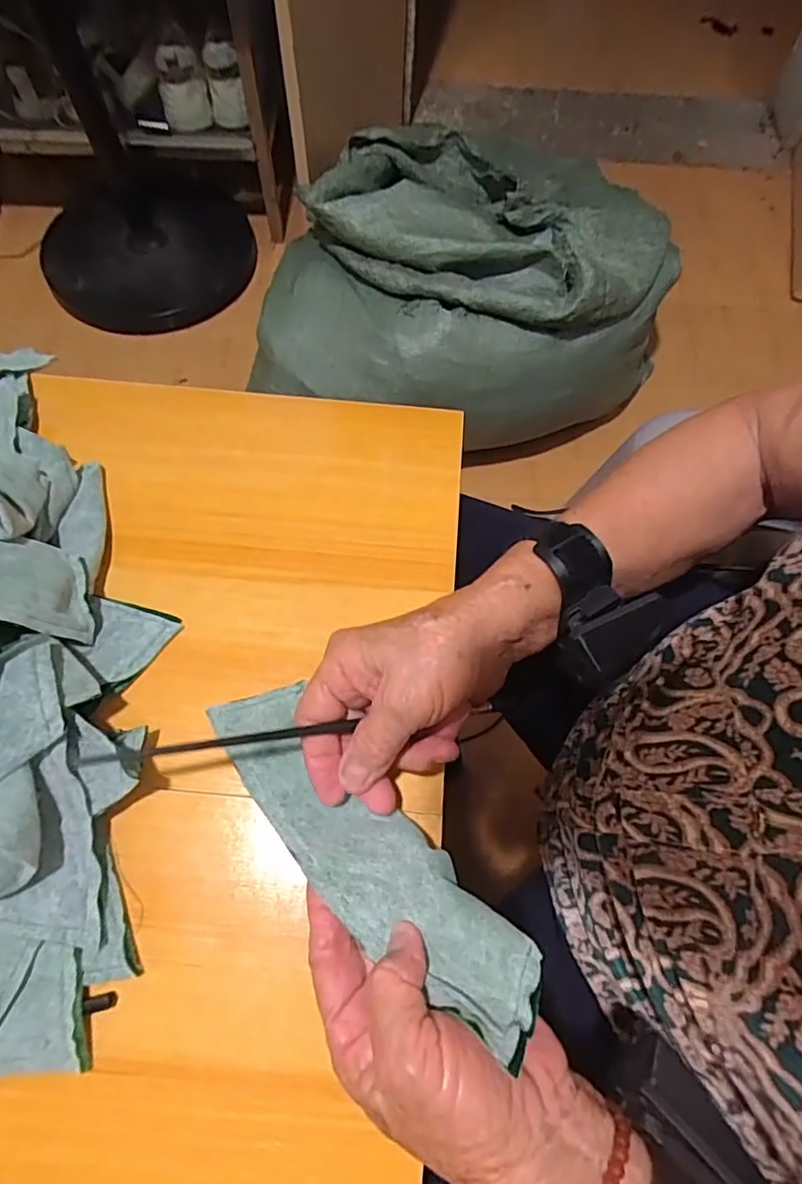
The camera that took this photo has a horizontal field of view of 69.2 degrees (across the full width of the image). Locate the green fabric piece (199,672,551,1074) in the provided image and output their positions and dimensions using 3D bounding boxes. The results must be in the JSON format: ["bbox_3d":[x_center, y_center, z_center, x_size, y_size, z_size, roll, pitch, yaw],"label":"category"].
[{"bbox_3d":[-0.024,0.127,0.305,0.222,0.028,0.057,32,69,33],"label":"green fabric piece"}]

